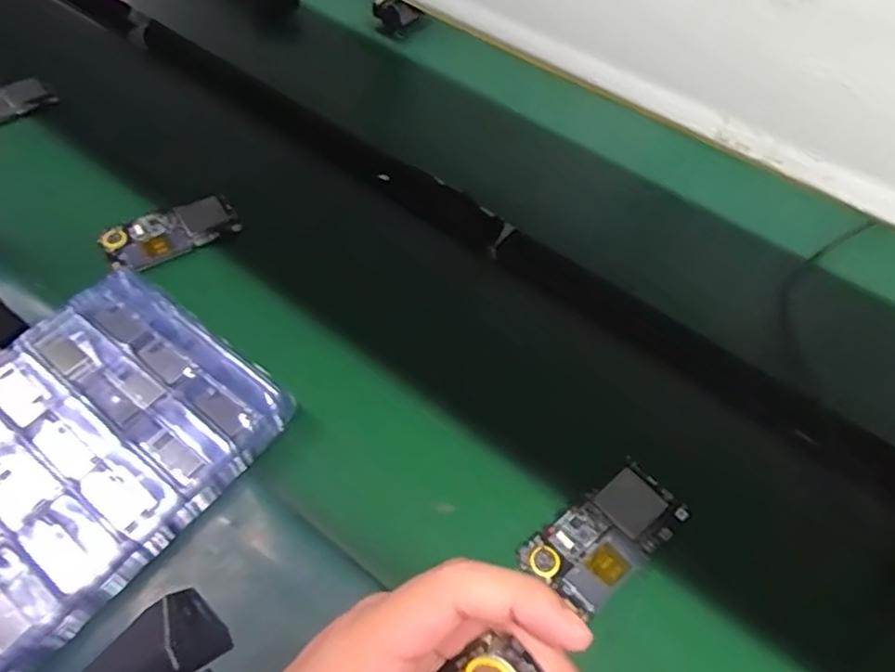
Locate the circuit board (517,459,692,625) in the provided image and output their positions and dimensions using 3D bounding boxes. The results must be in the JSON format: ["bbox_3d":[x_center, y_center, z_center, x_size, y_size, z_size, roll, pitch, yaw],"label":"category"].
[{"bbox_3d":[0.118,0.147,0.501,0.123,0.008,0.063,-32,61,-24],"label":"circuit board"}]

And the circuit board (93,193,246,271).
[{"bbox_3d":[-0.268,-0.103,0.660,0.122,0.015,0.059,-29,69,-16],"label":"circuit board"}]

